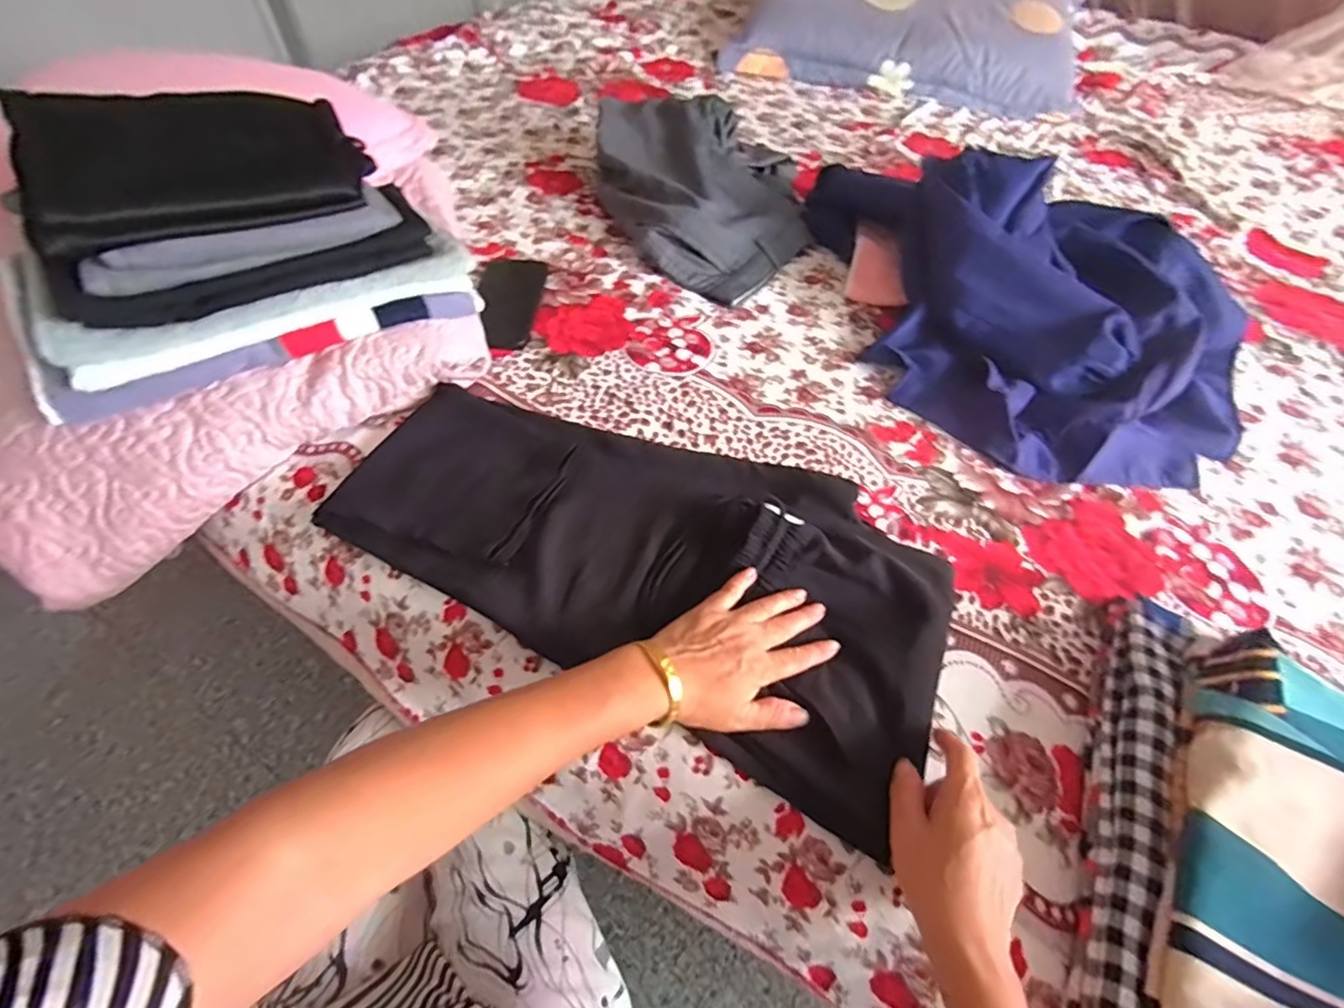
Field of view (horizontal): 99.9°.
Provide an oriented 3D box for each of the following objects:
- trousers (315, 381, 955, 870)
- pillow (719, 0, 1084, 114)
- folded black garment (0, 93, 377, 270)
[{"bbox_3d":[-0.029,0.034,0.486,0.504,0.039,0.273,21,58,10],"label":"trousers"},{"bbox_3d":[0.479,-0.970,1.137,0.657,0.138,0.361,14,57,6],"label":"pillow"},{"bbox_3d":[-0.369,-0.269,0.445,0.230,0.068,0.119,-29,61,-20],"label":"folded black garment"}]

